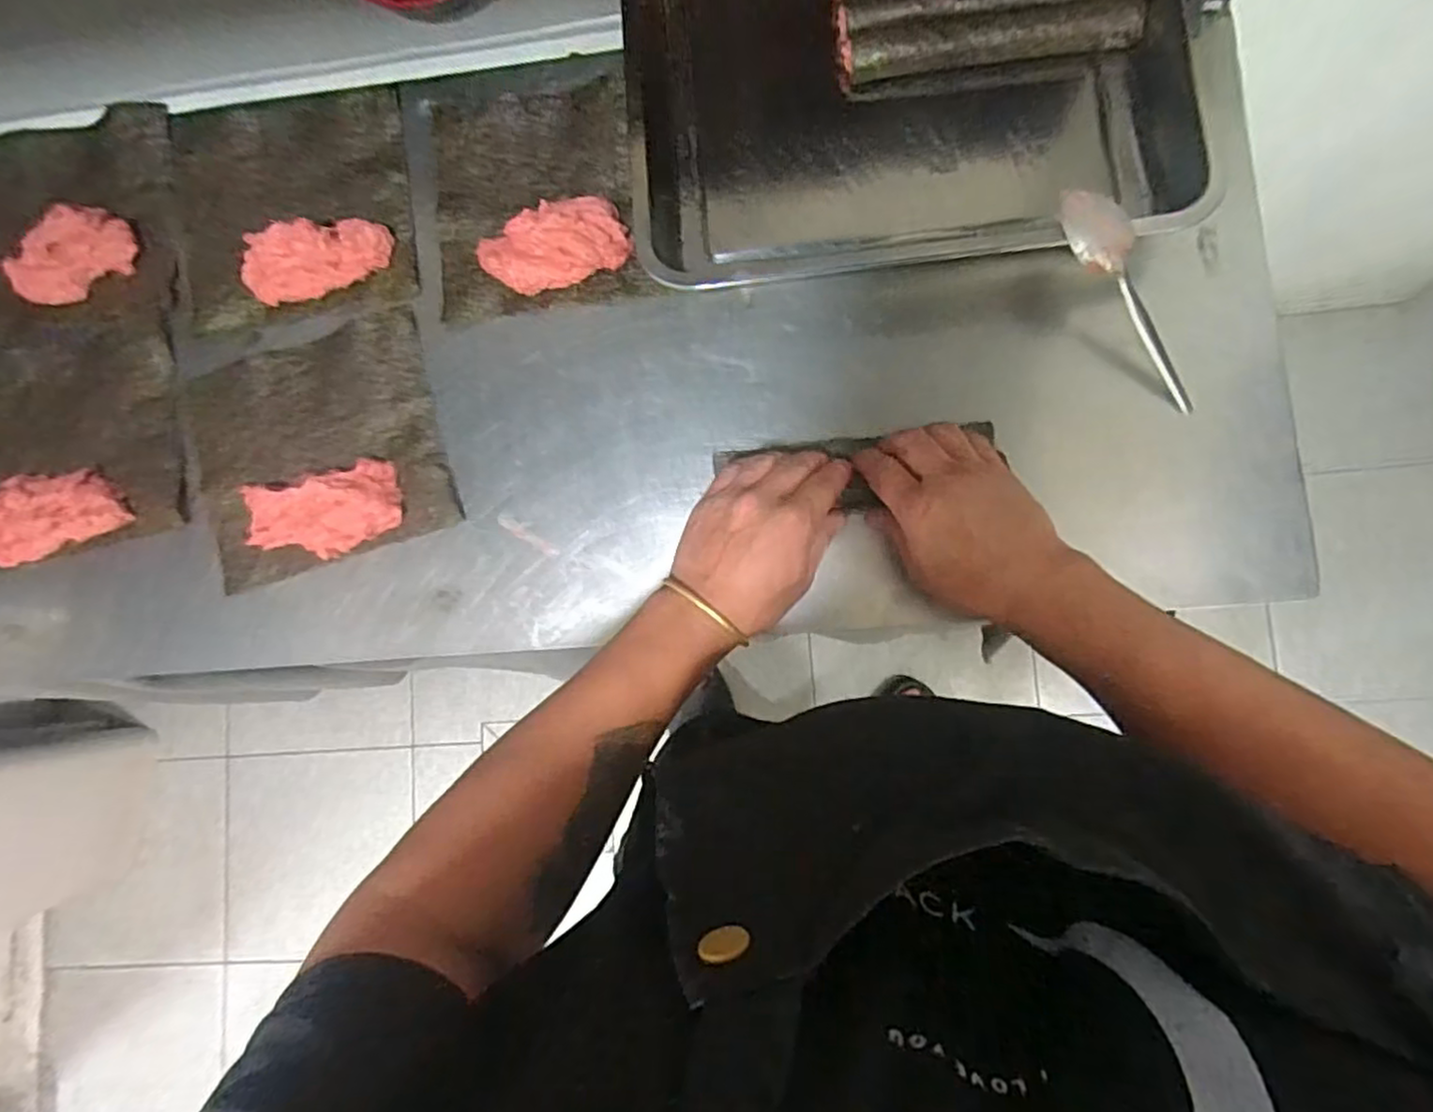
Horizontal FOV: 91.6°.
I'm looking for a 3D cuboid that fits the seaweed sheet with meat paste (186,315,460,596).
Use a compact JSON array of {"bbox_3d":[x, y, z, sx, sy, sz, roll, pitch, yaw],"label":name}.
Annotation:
[{"bbox_3d":[-0.318,-0.086,0.548,0.199,0.021,0.176,-16,84,4],"label":"seaweed sheet with meat paste"}]

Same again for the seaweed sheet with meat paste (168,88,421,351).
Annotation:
[{"bbox_3d":[-0.357,-0.290,0.576,0.204,0.028,0.197,-8,85,5],"label":"seaweed sheet with meat paste"}]

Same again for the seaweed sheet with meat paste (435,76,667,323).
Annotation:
[{"bbox_3d":[-0.144,-0.288,0.550,0.166,0.028,0.189,-4,85,5],"label":"seaweed sheet with meat paste"}]

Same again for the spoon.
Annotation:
[{"bbox_3d":[0.284,-0.173,0.474,0.038,0.017,0.169,-37,106,2],"label":"spoon"}]

